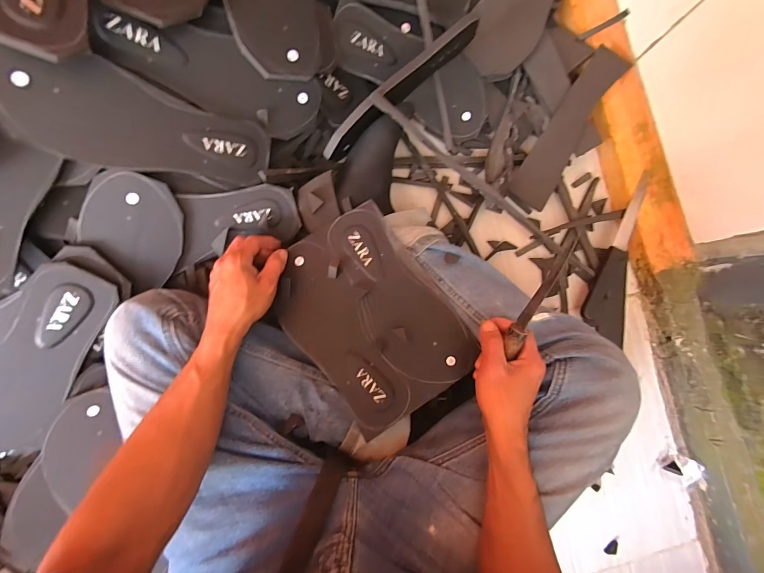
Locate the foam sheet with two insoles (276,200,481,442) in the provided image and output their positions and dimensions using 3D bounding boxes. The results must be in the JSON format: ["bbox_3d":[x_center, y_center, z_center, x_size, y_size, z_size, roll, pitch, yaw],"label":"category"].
[{"bbox_3d":[-0.016,0.037,0.435,0.177,0.010,0.246,-37,82,-4],"label":"foam sheet with two insoles"}]

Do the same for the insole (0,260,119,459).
[{"bbox_3d":[-0.407,0.087,0.395,0.104,0.017,0.250,28,95,-31],"label":"insole"}]

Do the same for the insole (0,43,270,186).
[{"bbox_3d":[-0.250,-0.174,0.380,0.241,0.014,0.096,0,117,-30],"label":"insole"}]

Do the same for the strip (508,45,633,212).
[{"bbox_3d":[0.288,-0.245,0.541,0.060,0.017,0.250,30,94,-2],"label":"strip"}]

